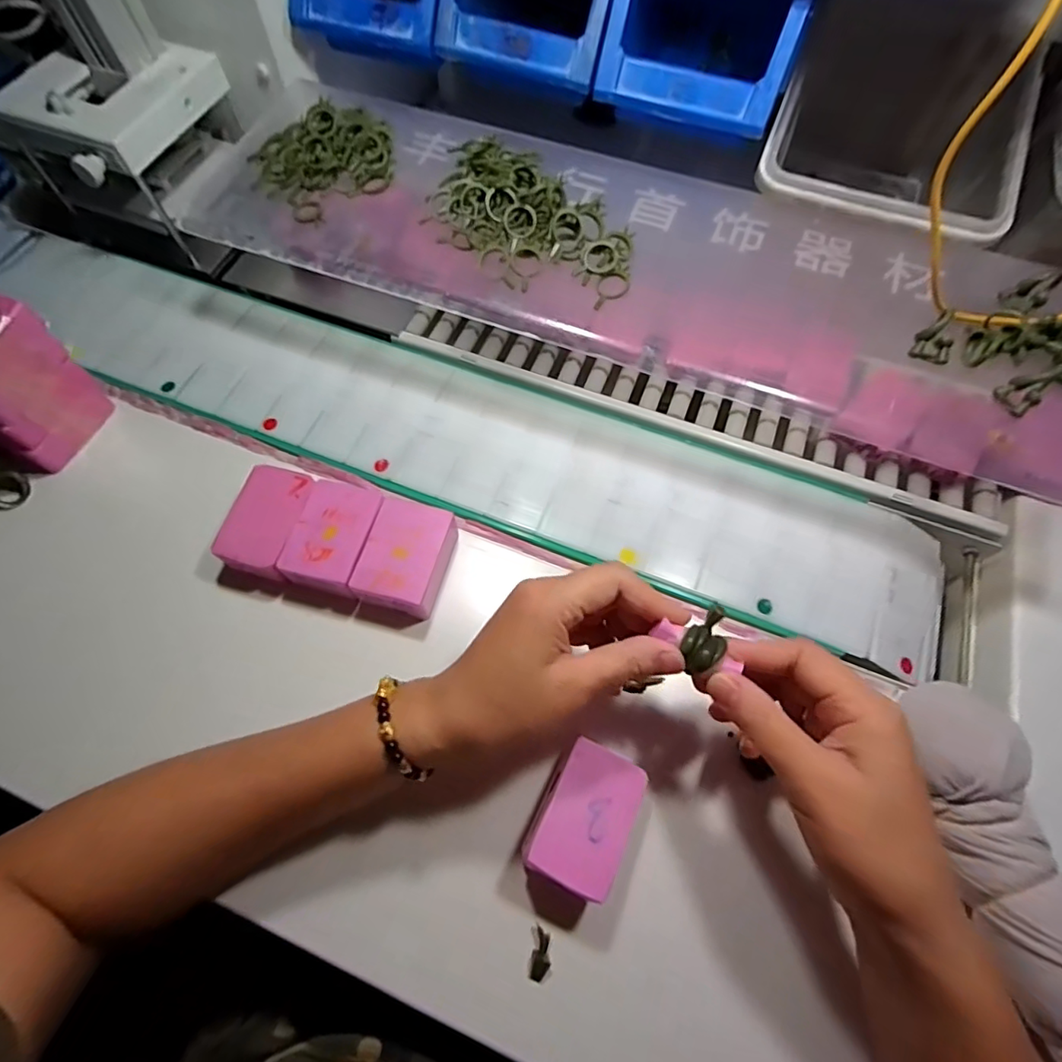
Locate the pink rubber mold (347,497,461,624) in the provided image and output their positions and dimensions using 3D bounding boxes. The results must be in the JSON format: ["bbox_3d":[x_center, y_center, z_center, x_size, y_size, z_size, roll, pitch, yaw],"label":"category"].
[{"bbox_3d":[-0.080,0.018,0.361,0.053,0.028,0.069,15,66,5],"label":"pink rubber mold"}]

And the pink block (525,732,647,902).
[{"bbox_3d":[0.030,0.154,0.299,0.046,0.039,0.067,26,67,10],"label":"pink block"}]

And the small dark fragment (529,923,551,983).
[{"bbox_3d":[0.005,0.221,0.288,0.010,0.007,0.024,9,67,3],"label":"small dark fragment"}]

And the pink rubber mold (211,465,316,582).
[{"bbox_3d":[-0.178,-0.005,0.377,0.049,0.032,0.073,10,65,3],"label":"pink rubber mold"}]

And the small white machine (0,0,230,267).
[{"bbox_3d":[-0.345,-0.338,0.437,0.136,0.168,0.147,16,66,6],"label":"small white machine"}]

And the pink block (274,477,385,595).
[{"bbox_3d":[-0.129,0.006,0.366,0.048,0.030,0.070,13,66,5],"label":"pink block"}]

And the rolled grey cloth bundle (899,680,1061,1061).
[{"bbox_3d":[0.251,0.193,0.275,0.054,0.055,0.228,-13,66,-7],"label":"rolled grey cloth bundle"}]

